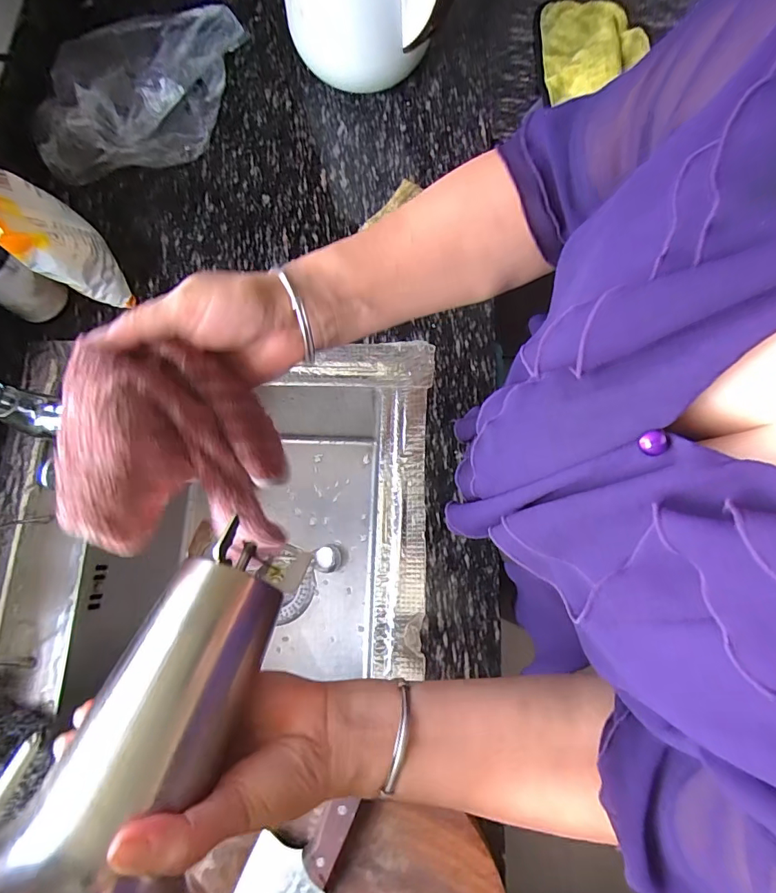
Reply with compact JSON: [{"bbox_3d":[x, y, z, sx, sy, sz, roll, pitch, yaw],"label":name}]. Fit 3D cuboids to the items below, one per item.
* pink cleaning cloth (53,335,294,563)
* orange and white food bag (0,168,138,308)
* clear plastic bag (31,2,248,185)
[{"bbox_3d":[-0.115,0.013,0.305,0.041,0.183,0.116,22,83,31],"label":"pink cleaning cloth"},{"bbox_3d":[-0.349,-0.221,0.477,0.067,0.154,0.116,-41,79,-8],"label":"orange and white food bag"},{"bbox_3d":[-0.301,-0.429,0.565,0.274,0.091,0.143,-19,76,-3],"label":"clear plastic bag"}]

